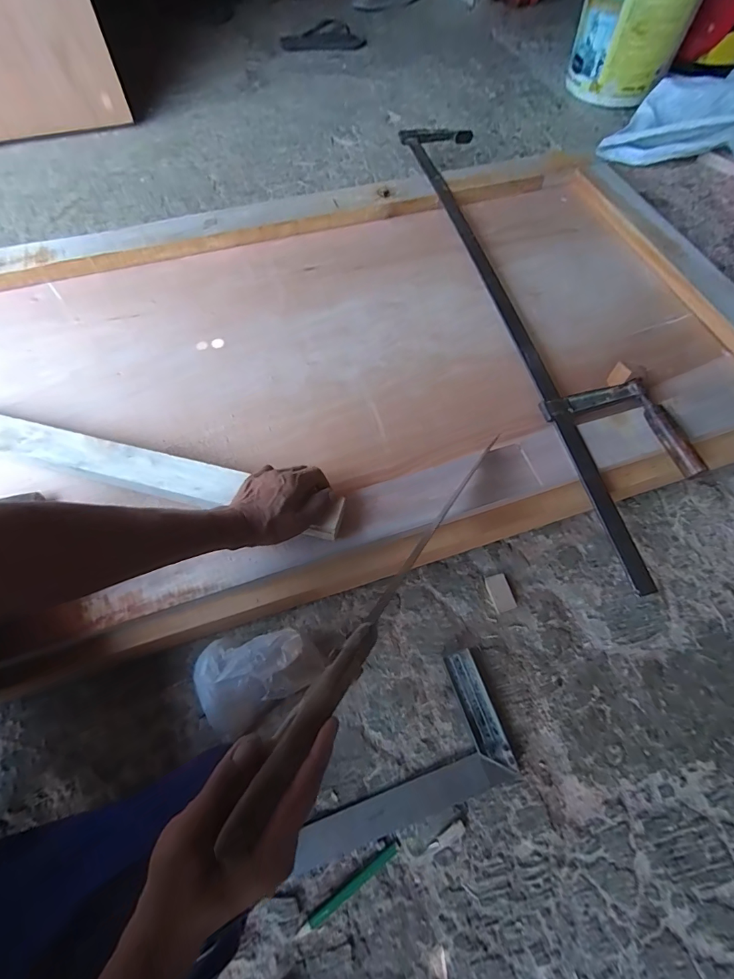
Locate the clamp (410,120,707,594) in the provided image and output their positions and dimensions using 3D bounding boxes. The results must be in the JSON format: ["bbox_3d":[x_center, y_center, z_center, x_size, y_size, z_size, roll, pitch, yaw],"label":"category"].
[{"bbox_3d":[0.286,-0.353,0.760,0.165,0.061,1.062,-11,66,-6],"label":"clamp"}]

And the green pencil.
[{"bbox_3d":[-0.021,0.450,0.482,0.131,0.006,0.013,-31,70,-14],"label":"green pencil"}]

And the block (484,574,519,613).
[{"bbox_3d":[0.196,0.151,0.628,0.031,0.004,0.052,-16,67,-9],"label":"block"}]

